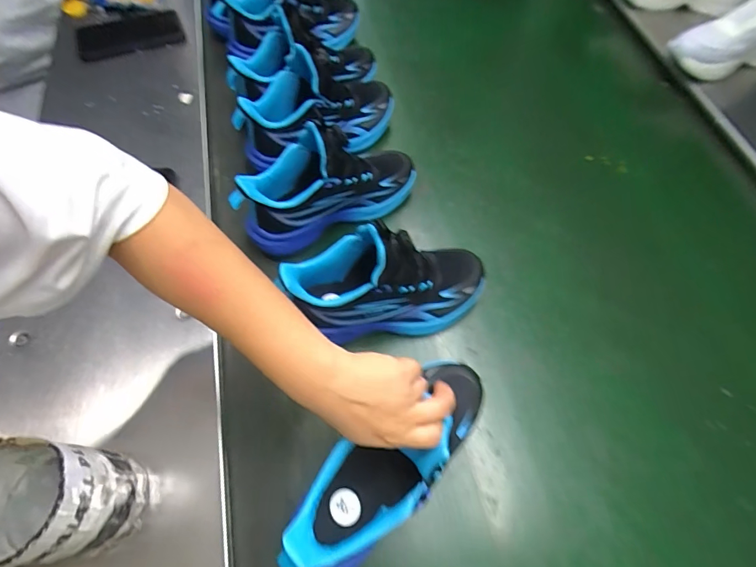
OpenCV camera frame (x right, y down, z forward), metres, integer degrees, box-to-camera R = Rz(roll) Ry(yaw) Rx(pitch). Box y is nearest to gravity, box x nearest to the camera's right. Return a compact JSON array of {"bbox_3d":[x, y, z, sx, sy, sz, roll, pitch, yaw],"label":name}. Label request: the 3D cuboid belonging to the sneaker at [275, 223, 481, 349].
[{"bbox_3d":[0.014,-0.002,0.447,0.223,0.140,0.084,-9,63,-5],"label":"sneaker"}]

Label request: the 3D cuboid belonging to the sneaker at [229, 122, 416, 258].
[{"bbox_3d":[-0.059,-0.126,0.515,0.232,0.137,0.079,-25,65,-13],"label":"sneaker"}]

